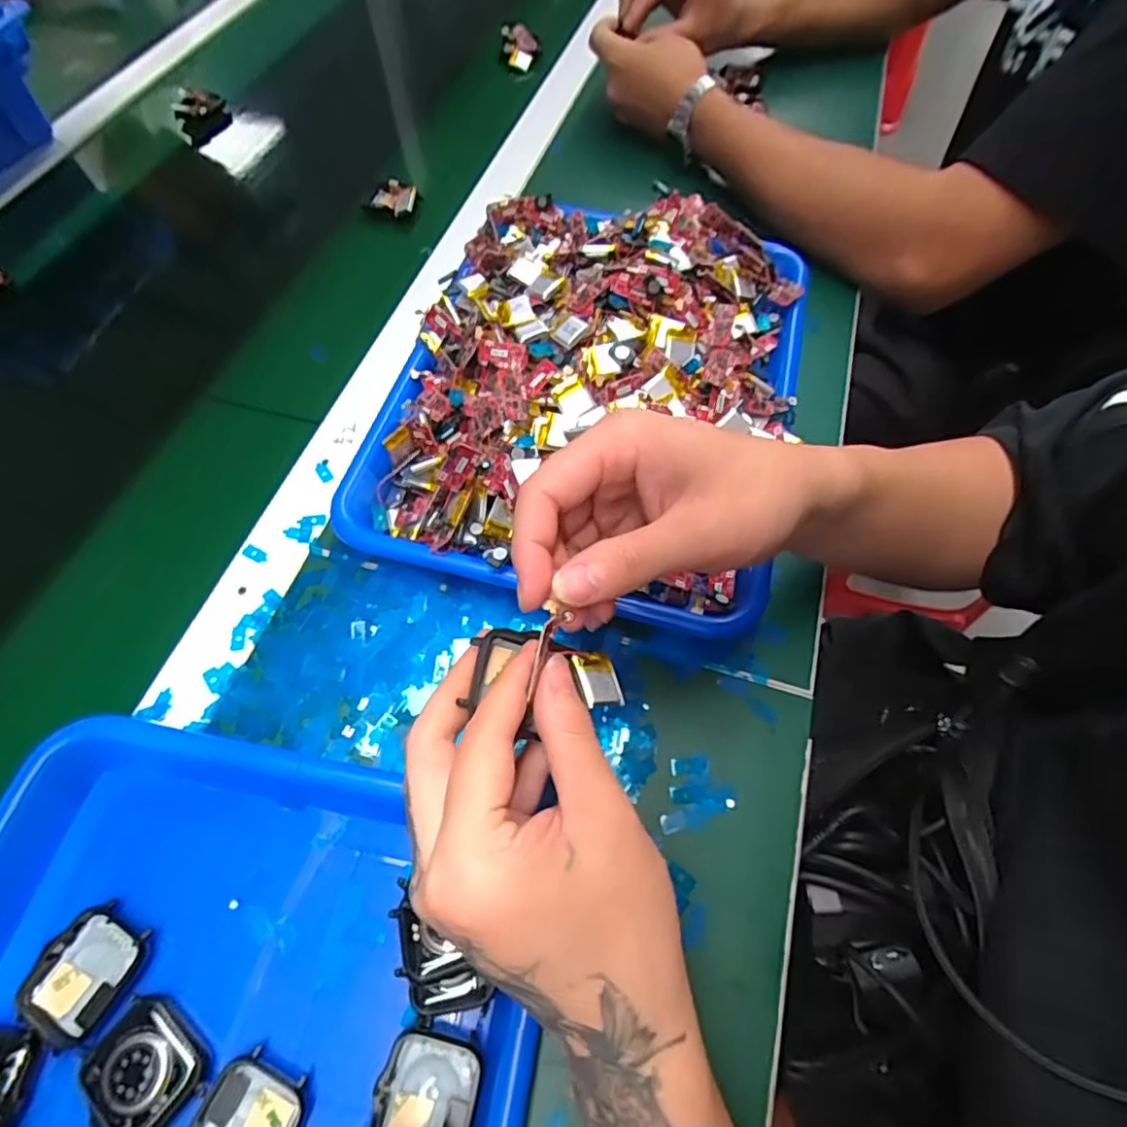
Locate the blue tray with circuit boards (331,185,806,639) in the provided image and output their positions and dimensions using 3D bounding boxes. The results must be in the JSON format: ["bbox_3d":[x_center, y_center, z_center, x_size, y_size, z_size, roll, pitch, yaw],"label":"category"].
[{"bbox_3d":[0.022,-0.127,0.391,0.251,0.075,0.322,15,62,7],"label":"blue tray with circuit boards"}]

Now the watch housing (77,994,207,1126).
[{"bbox_3d":[-0.167,0.199,0.236,0.043,0.007,0.036,32,66,15],"label":"watch housing"}]

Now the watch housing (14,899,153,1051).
[{"bbox_3d":[-0.200,0.171,0.252,0.038,0.007,0.043,28,65,13],"label":"watch housing"}]

